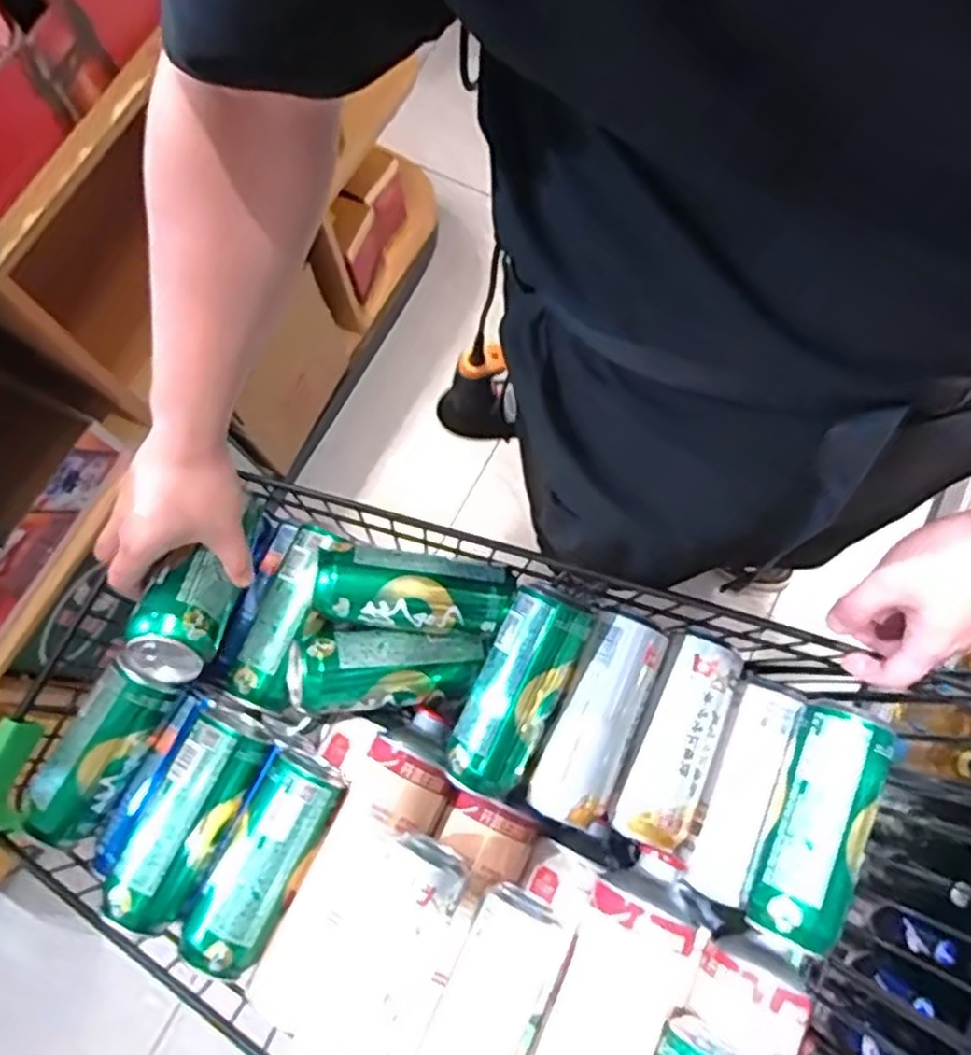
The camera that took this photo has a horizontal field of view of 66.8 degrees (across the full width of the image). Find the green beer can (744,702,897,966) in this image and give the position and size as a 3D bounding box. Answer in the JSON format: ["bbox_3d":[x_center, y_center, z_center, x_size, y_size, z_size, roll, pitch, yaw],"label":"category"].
[{"bbox_3d":[0.238,0.214,0.534,0.055,0.057,0.164,21,76,8],"label":"green beer can"}]

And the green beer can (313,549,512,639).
[{"bbox_3d":[-0.065,0.055,0.611,0.168,0.060,0.059,3,75,3],"label":"green beer can"}]

